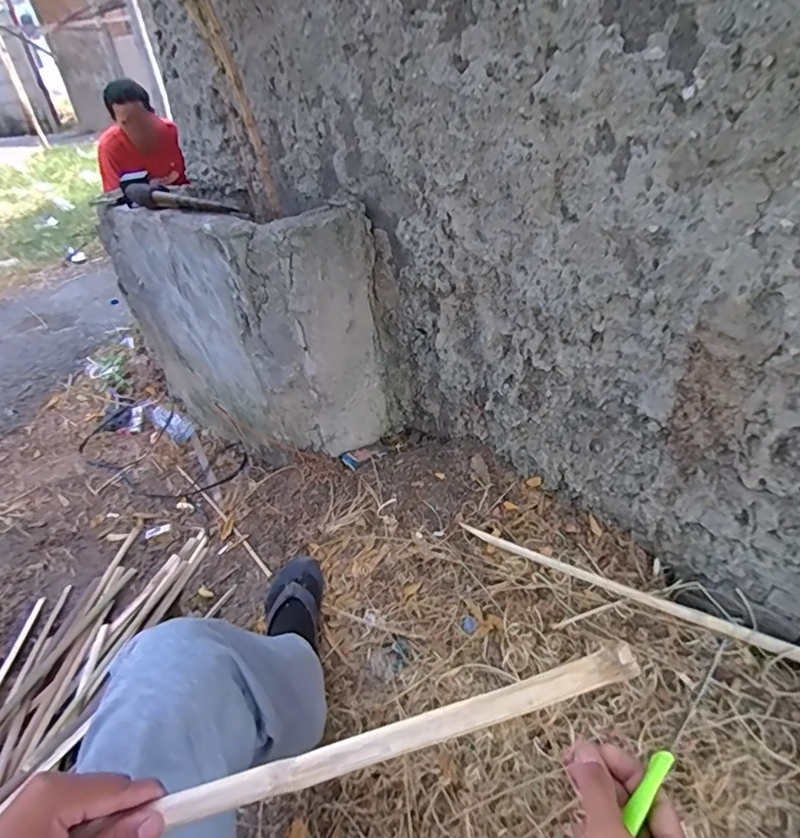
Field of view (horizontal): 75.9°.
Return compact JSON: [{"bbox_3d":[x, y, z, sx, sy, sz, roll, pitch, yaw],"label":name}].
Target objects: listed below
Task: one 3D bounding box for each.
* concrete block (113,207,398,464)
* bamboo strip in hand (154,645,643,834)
[{"bbox_3d":[-0.397,-0.244,1.270,0.705,0.529,0.265,22,45,34],"label":"concrete block"},{"bbox_3d":[0.004,0.221,0.358,0.335,0.006,0.023,-17,58,-3],"label":"bamboo strip in hand"}]

